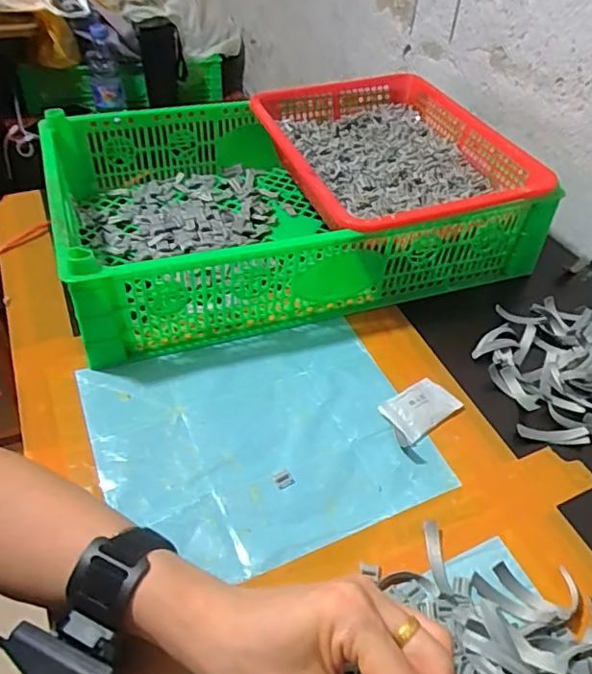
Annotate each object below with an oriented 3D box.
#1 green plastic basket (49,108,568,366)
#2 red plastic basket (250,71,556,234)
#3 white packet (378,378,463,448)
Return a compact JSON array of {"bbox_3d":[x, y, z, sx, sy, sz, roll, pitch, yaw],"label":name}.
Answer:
[{"bbox_3d":[-0.010,-0.147,0.603,0.451,0.107,0.280,-13,46,-17],"label":"green plastic basket"},{"bbox_3d":[0.103,-0.195,0.622,0.244,0.067,0.297,-13,46,-18],"label":"red plastic basket"},{"bbox_3d":[0.101,0.059,0.462,0.071,0.011,0.038,-28,52,-30],"label":"white packet"}]

